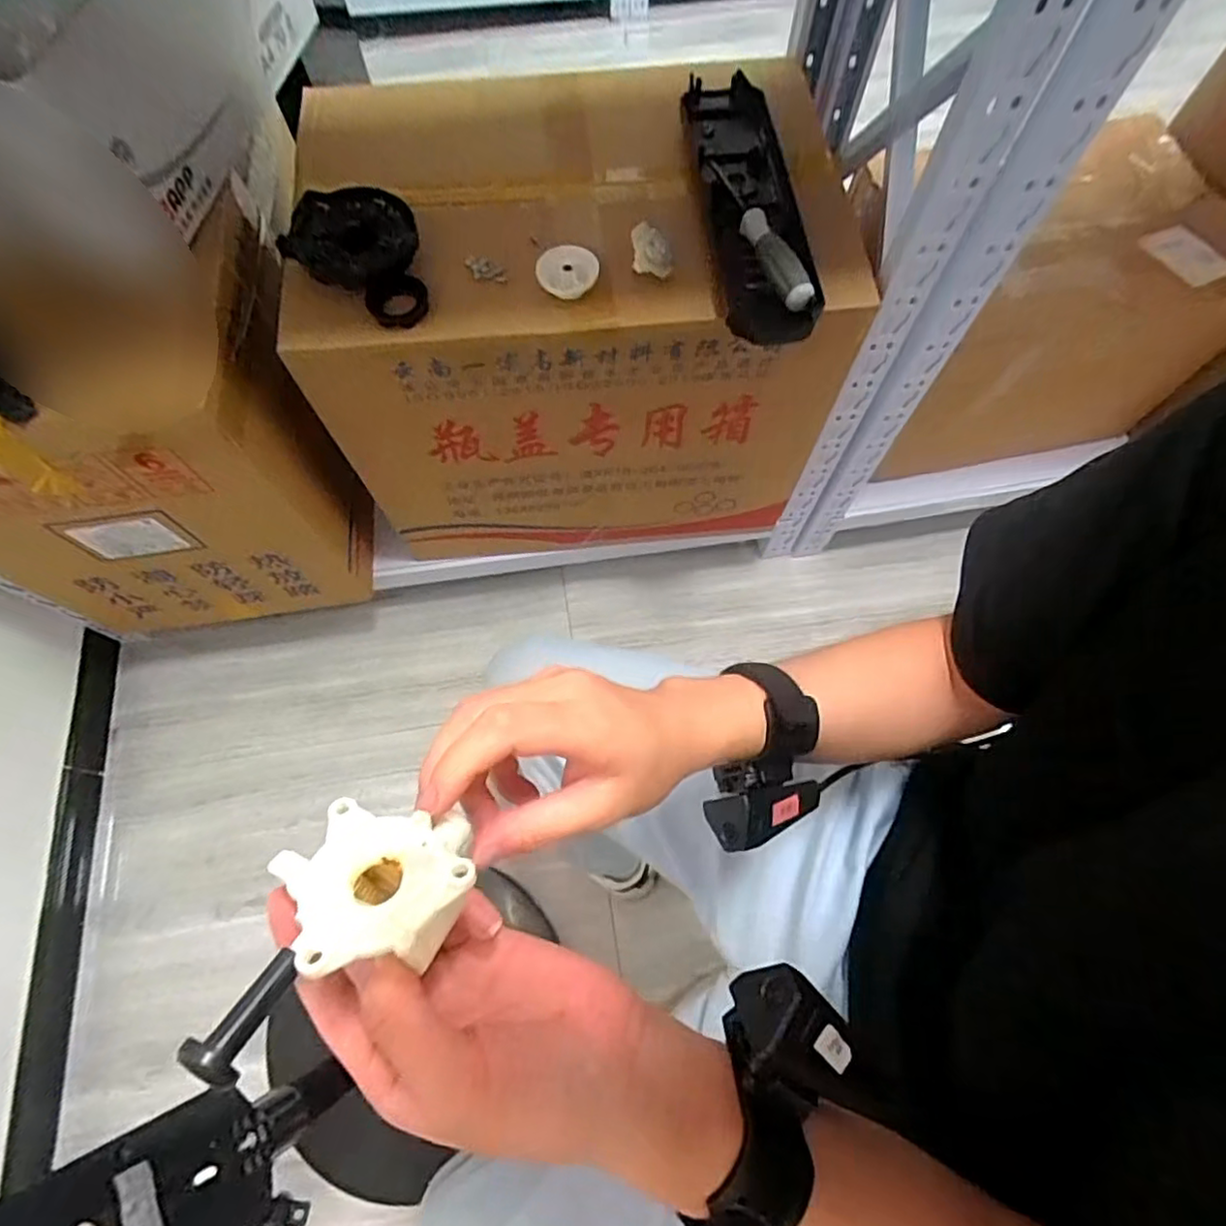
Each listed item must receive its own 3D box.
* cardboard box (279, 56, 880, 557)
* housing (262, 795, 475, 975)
[{"bbox_3d":[-0.038,-0.362,0.874,0.601,0.479,0.420,1,65,0],"label":"cardboard box"},{"bbox_3d":[-0.077,0.096,0.222,0.062,0.030,0.055,-12,40,-19],"label":"housing"}]

